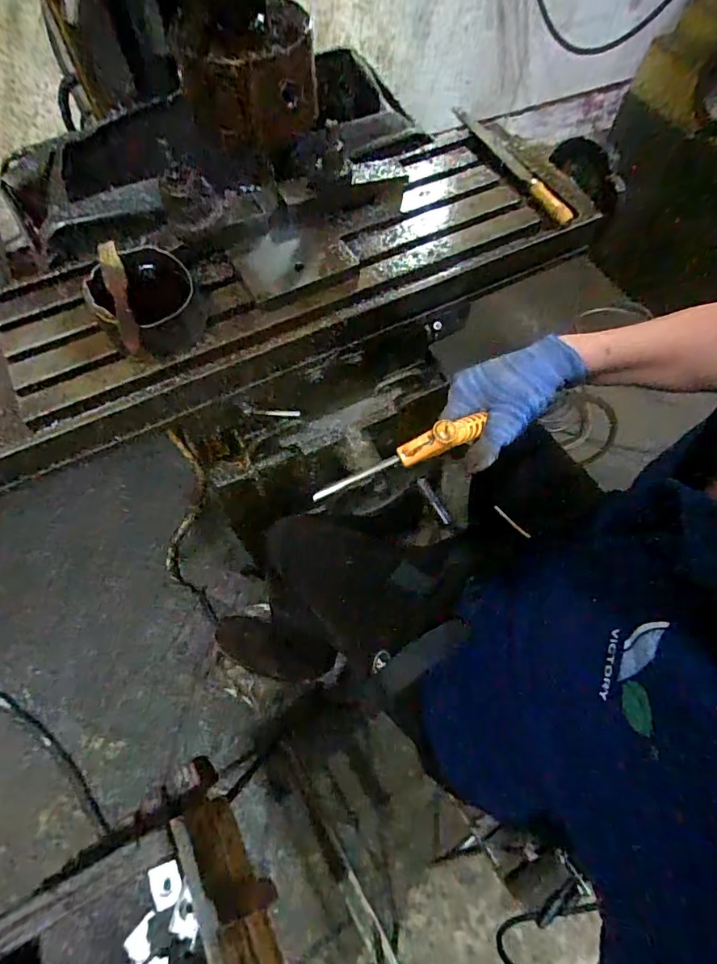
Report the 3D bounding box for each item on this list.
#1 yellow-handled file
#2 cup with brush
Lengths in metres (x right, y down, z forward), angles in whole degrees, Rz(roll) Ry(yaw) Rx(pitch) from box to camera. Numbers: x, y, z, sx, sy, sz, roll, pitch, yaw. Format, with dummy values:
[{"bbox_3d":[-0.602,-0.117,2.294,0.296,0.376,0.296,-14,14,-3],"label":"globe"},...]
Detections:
[{"bbox_3d":[0.209,-0.438,0.670,0.027,0.014,0.261,-23,66,-11],"label":"yellow-handled file"},{"bbox_3d":[-0.221,-0.185,0.517,0.104,0.066,0.142,-22,65,-10],"label":"cup with brush"}]

